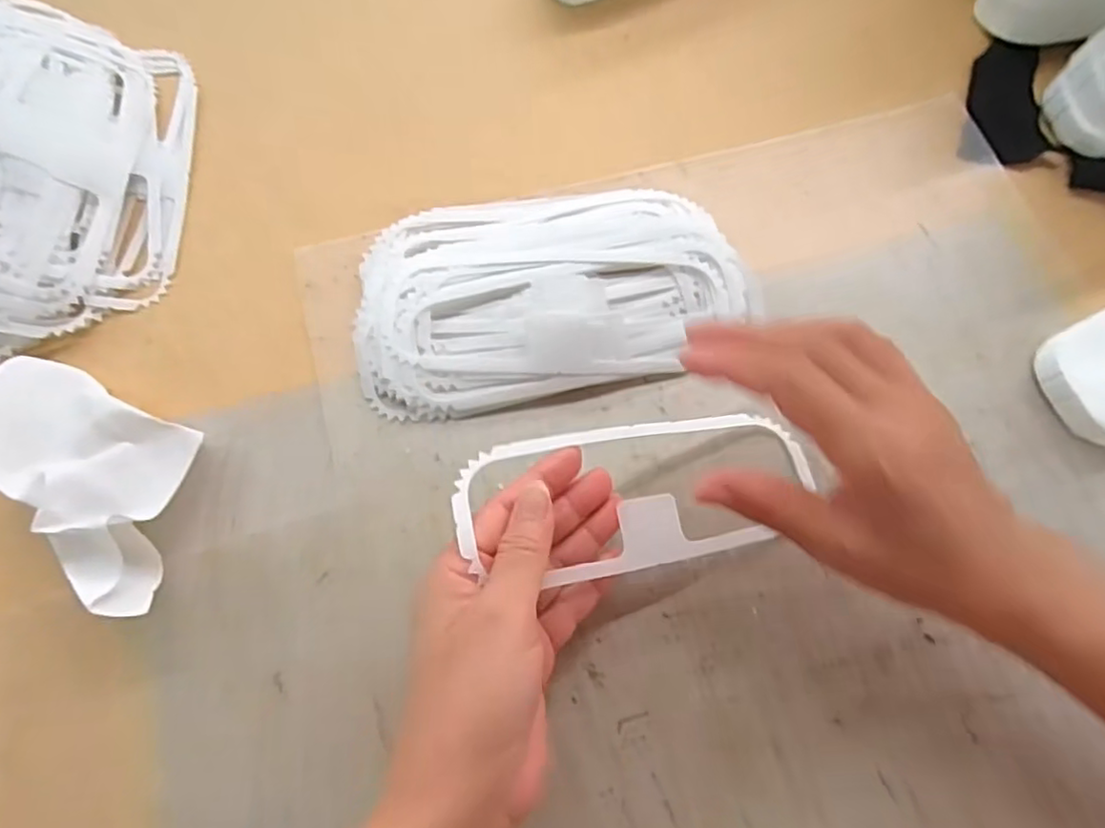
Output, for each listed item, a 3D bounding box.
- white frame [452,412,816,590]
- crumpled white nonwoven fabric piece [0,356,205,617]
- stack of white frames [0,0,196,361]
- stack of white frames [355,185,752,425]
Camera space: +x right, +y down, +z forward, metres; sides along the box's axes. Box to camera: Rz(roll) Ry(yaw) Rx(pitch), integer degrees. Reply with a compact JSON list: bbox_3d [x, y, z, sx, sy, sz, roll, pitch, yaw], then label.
[{"bbox_3d":[0.042,0.039,0.297,0.174,0.022,0.068,-8,90,-15],"label":"white frame"},{"bbox_3d":[-0.223,0.027,0.316,0.148,0.045,0.077,41,75,13],"label":"crumpled white nonwoven fabric piece"},{"bbox_3d":[-0.322,-0.146,0.370,0.172,0.068,0.267,0,70,0],"label":"stack of white frames"},{"bbox_3d":[-0.001,-0.072,0.363,0.217,0.028,0.121,-10,70,-4],"label":"stack of white frames"}]

